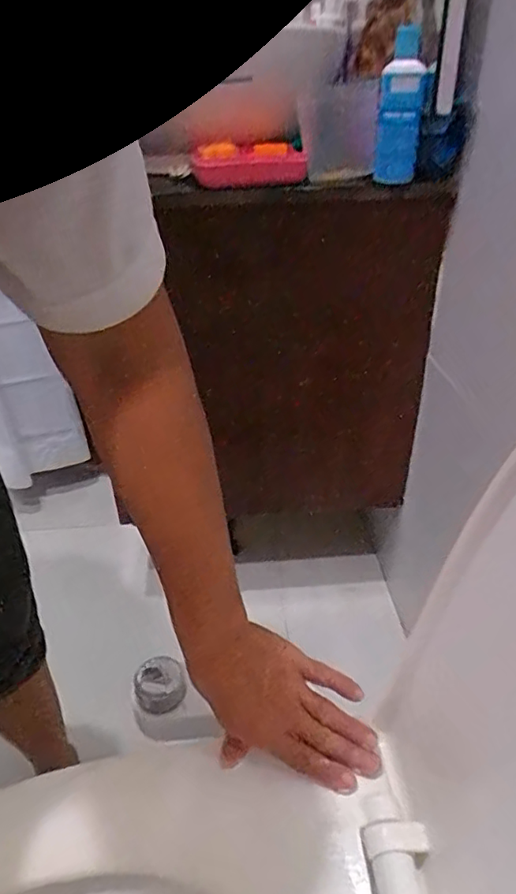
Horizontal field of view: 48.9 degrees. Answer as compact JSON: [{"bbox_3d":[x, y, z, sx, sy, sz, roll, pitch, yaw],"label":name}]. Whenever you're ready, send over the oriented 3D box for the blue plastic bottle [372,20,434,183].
[{"bbox_3d":[0.182,-0.431,0.717,0.059,0.177,0.035,7,13,13],"label":"blue plastic bottle"}]

